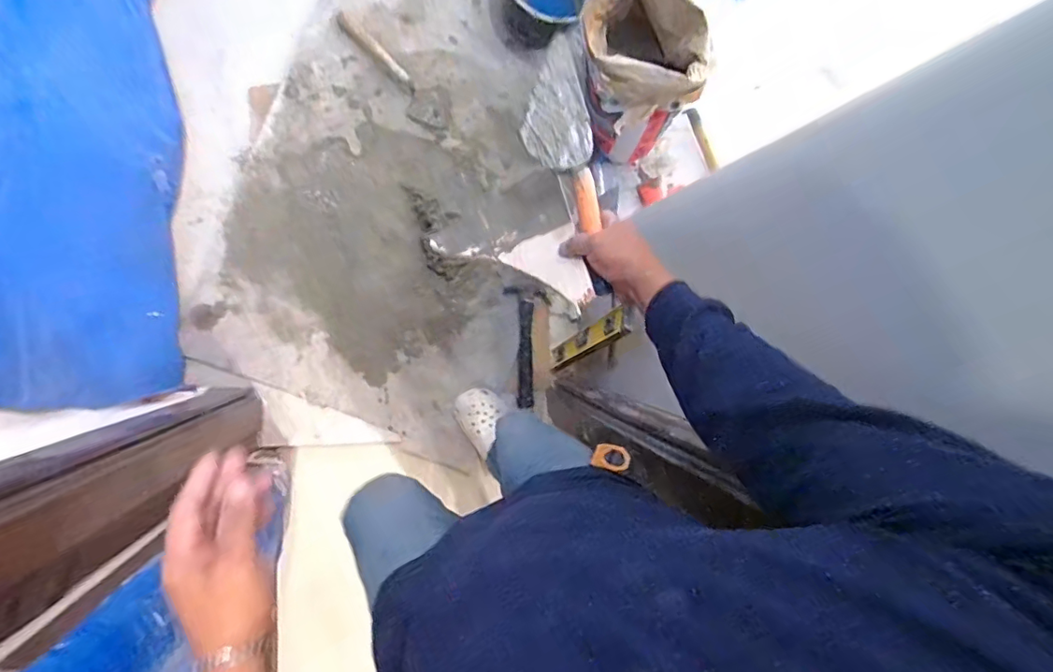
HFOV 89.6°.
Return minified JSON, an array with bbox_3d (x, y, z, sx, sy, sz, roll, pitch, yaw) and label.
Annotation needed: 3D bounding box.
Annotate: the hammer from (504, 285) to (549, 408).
[{"bbox_3d":[-0.001,0.028,1.329,0.102,0.027,0.298,1,93,1],"label":"hammer"}]

